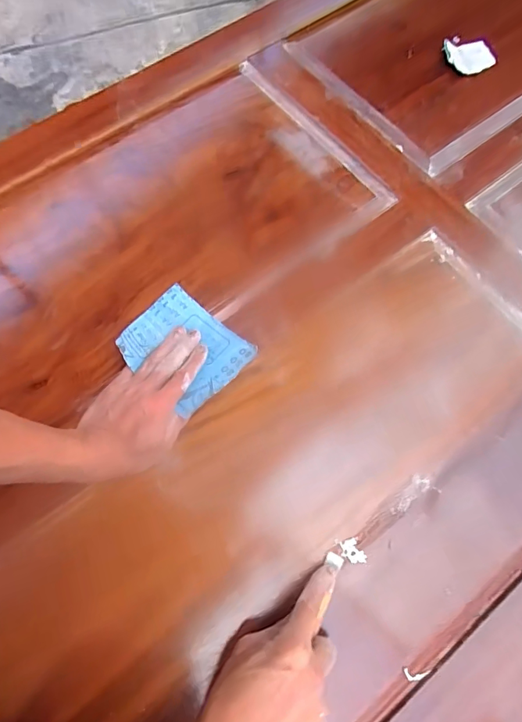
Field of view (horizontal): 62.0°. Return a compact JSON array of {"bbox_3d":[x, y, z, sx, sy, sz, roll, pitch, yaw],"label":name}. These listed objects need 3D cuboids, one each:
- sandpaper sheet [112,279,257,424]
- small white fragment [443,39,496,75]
[{"bbox_3d":[-0.086,-0.015,0.489,0.128,0.038,0.108,38,74,14],"label":"sandpaper sheet"},{"bbox_3d":[0.319,-0.462,0.661,0.077,0.017,0.055,-4,69,-1],"label":"small white fragment"}]

